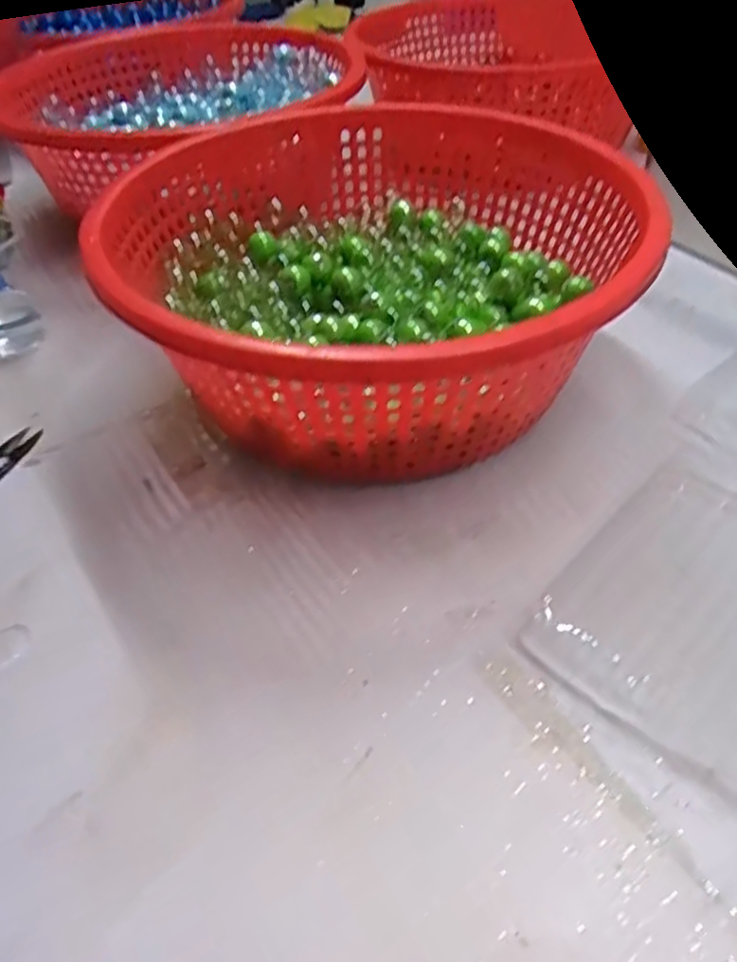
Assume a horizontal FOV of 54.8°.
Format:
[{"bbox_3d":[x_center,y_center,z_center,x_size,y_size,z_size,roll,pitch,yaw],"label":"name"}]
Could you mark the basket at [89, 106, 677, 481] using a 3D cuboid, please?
[{"bbox_3d":[0.002,-0.143,0.525,0.350,0.141,0.383,-22,47,-17],"label":"basket"}]

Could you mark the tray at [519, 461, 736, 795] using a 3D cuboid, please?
[{"bbox_3d":[0.188,0.070,0.383,0.142,0.015,0.174,33,55,32],"label":"tray"}]

